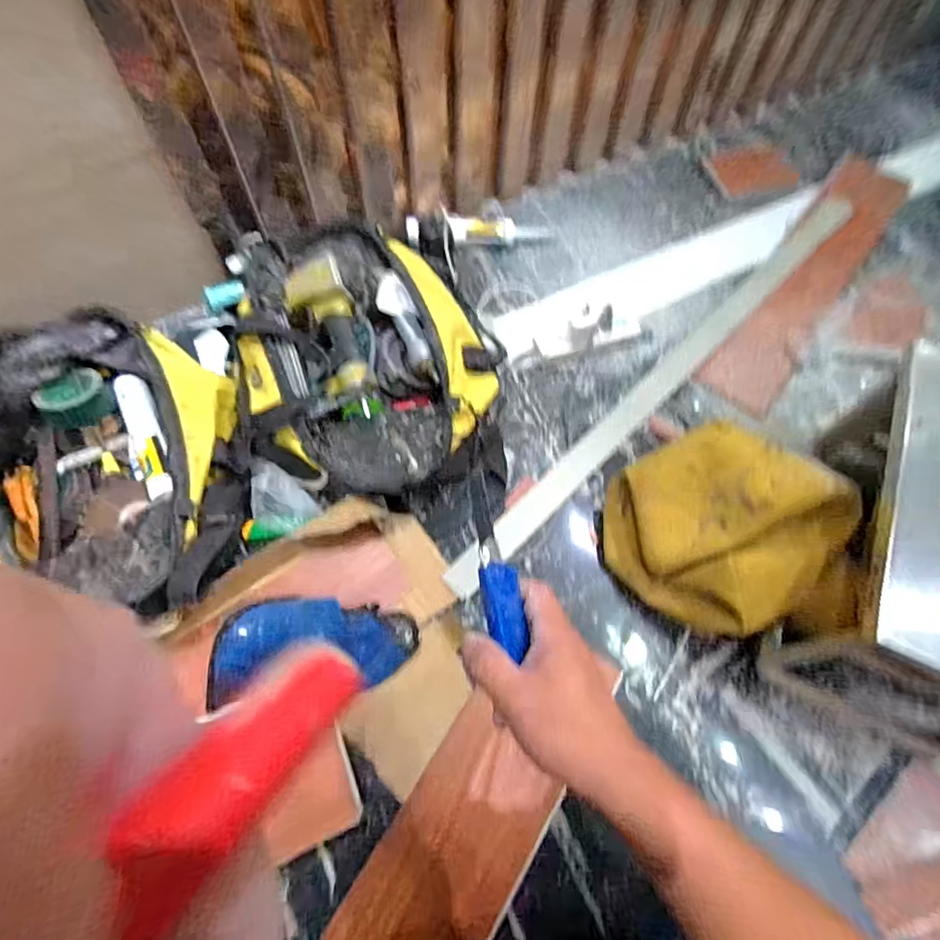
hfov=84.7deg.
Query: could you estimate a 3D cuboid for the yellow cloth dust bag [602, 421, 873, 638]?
[{"bbox_3d":[0.336,0.093,0.684,0.259,0.189,0.232,1,64,-1],"label":"yellow cloth dust bag"}]

